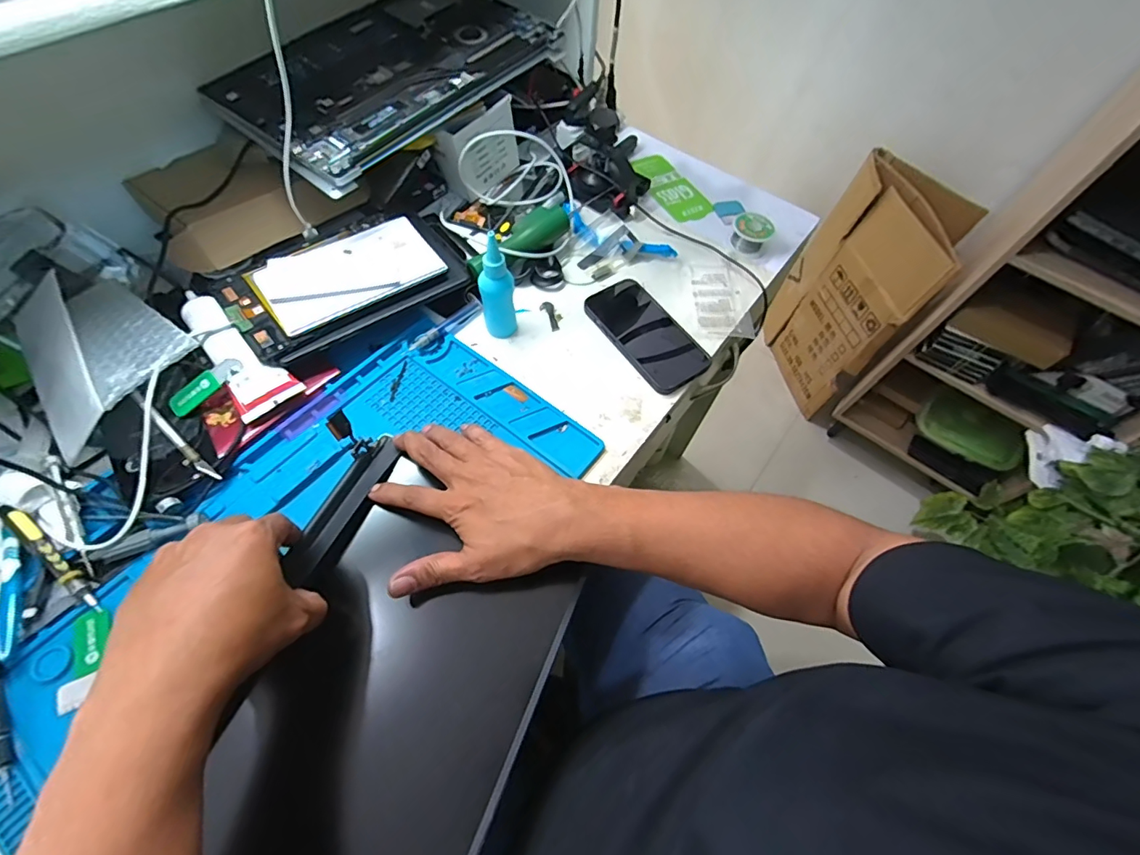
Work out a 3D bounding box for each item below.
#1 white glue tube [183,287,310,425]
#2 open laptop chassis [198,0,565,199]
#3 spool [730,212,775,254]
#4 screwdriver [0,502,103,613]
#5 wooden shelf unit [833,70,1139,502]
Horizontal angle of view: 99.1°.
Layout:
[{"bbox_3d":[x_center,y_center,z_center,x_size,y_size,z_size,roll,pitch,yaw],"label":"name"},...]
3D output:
[{"bbox_3d":[-0.328,-0.078,0.467,0.053,0.027,0.160,-39,70,-22],"label":"white glue tube"},{"bbox_3d":[-0.193,-0.418,0.561,0.232,0.032,0.375,35,64,15],"label":"open laptop chassis"},{"bbox_3d":[0.234,-0.253,0.629,0.049,0.029,0.049,33,64,14],"label":"spool"},{"bbox_3d":[-0.406,0.102,0.380,0.114,0.009,0.014,43,66,4],"label":"screwdriver"},{"bbox_3d":[0.923,-0.181,0.905,0.280,0.817,0.411,-33,68,-20],"label":"wooden shelf unit"}]

